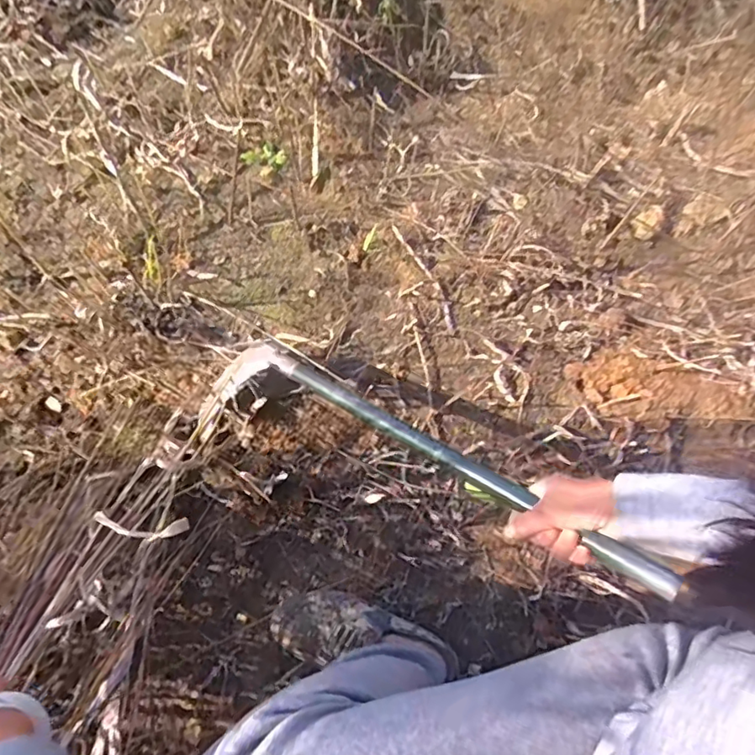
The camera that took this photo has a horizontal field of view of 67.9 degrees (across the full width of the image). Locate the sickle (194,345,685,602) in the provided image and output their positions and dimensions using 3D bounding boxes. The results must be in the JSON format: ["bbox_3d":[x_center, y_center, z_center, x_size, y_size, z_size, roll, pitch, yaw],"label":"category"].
[{"bbox_3d":[0.010,0.095,0.660,0.635,0.039,0.138,21,64,33],"label":"sickle"}]

